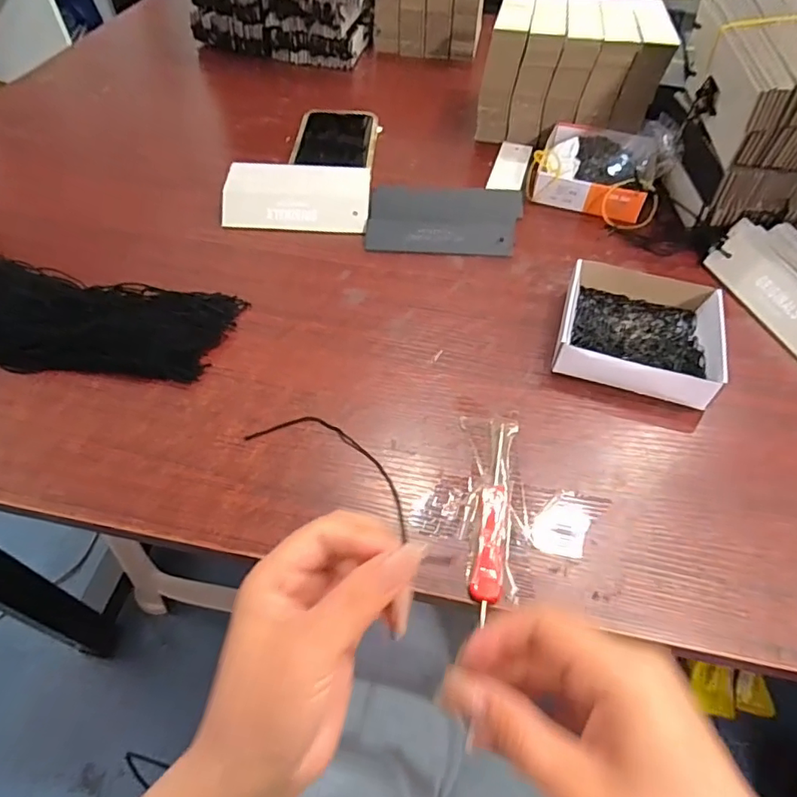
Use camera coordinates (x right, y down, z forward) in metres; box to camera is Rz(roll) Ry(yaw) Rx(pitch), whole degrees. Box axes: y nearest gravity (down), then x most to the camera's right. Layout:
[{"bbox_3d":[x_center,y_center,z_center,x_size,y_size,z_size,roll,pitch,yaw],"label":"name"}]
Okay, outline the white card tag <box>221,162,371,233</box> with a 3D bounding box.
[{"bbox_3d":[-0.089,-0.178,0.468,0.125,0.006,0.063,3,79,-1],"label":"white card tag"}]

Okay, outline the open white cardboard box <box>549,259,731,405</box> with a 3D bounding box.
[{"bbox_3d":[0.173,-0.052,0.382,0.104,0.027,0.105,14,53,11],"label":"open white cardboard box"}]

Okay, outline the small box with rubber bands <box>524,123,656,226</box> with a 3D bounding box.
[{"bbox_3d":[0.188,-0.215,0.505,0.118,0.037,0.117,20,54,14],"label":"small box with rubber bands"}]

